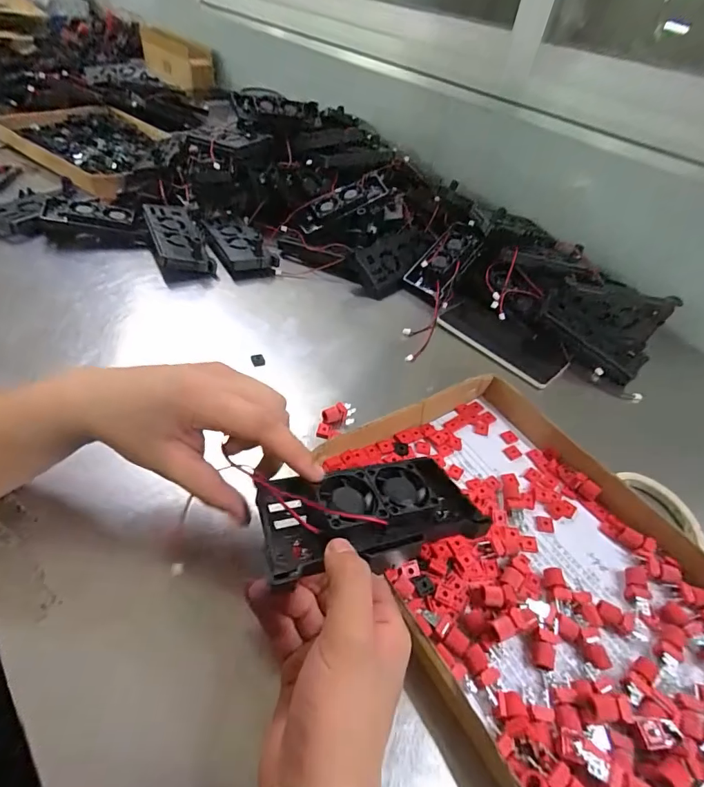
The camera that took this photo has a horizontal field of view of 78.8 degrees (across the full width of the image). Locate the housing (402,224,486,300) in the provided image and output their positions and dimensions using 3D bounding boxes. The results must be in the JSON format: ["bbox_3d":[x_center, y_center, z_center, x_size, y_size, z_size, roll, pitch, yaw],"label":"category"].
[{"bbox_3d":[0.141,-0.201,0.626,0.058,0.021,0.133,37,77,25],"label":"housing"}]

